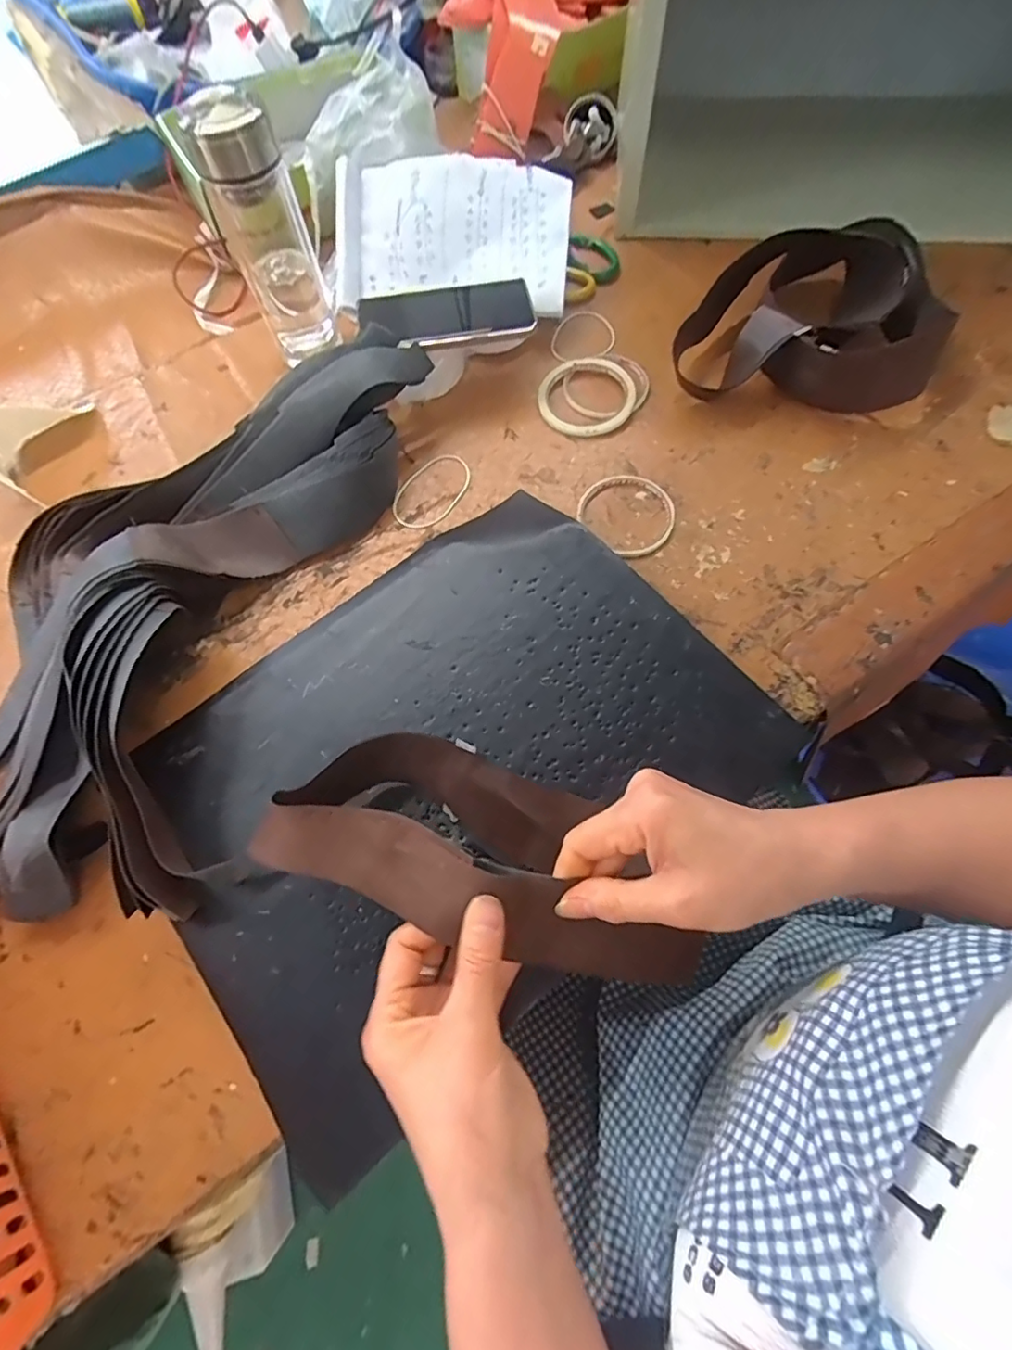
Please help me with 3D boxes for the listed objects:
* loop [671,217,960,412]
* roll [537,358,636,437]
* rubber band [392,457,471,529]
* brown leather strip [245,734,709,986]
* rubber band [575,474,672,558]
[{"bbox_3d":[0.285,-0.355,0.532,0.238,0.068,0.194,2,68,2],"label":"loop"},{"bbox_3d":[0.082,-0.274,0.544,0.096,0.011,0.090,-1,68,1],"label":"roll"},{"bbox_3d":[-0.068,-0.172,0.515,0.055,0.004,0.090,28,71,12],"label":"rubber band"},{"bbox_3d":[-0.014,0.098,0.326,0.225,0.081,0.103,20,70,9],"label":"brown leather strip"},{"bbox_3d":[0.110,-0.145,0.491,0.080,0.007,0.083,-1,68,1],"label":"rubber band"}]

